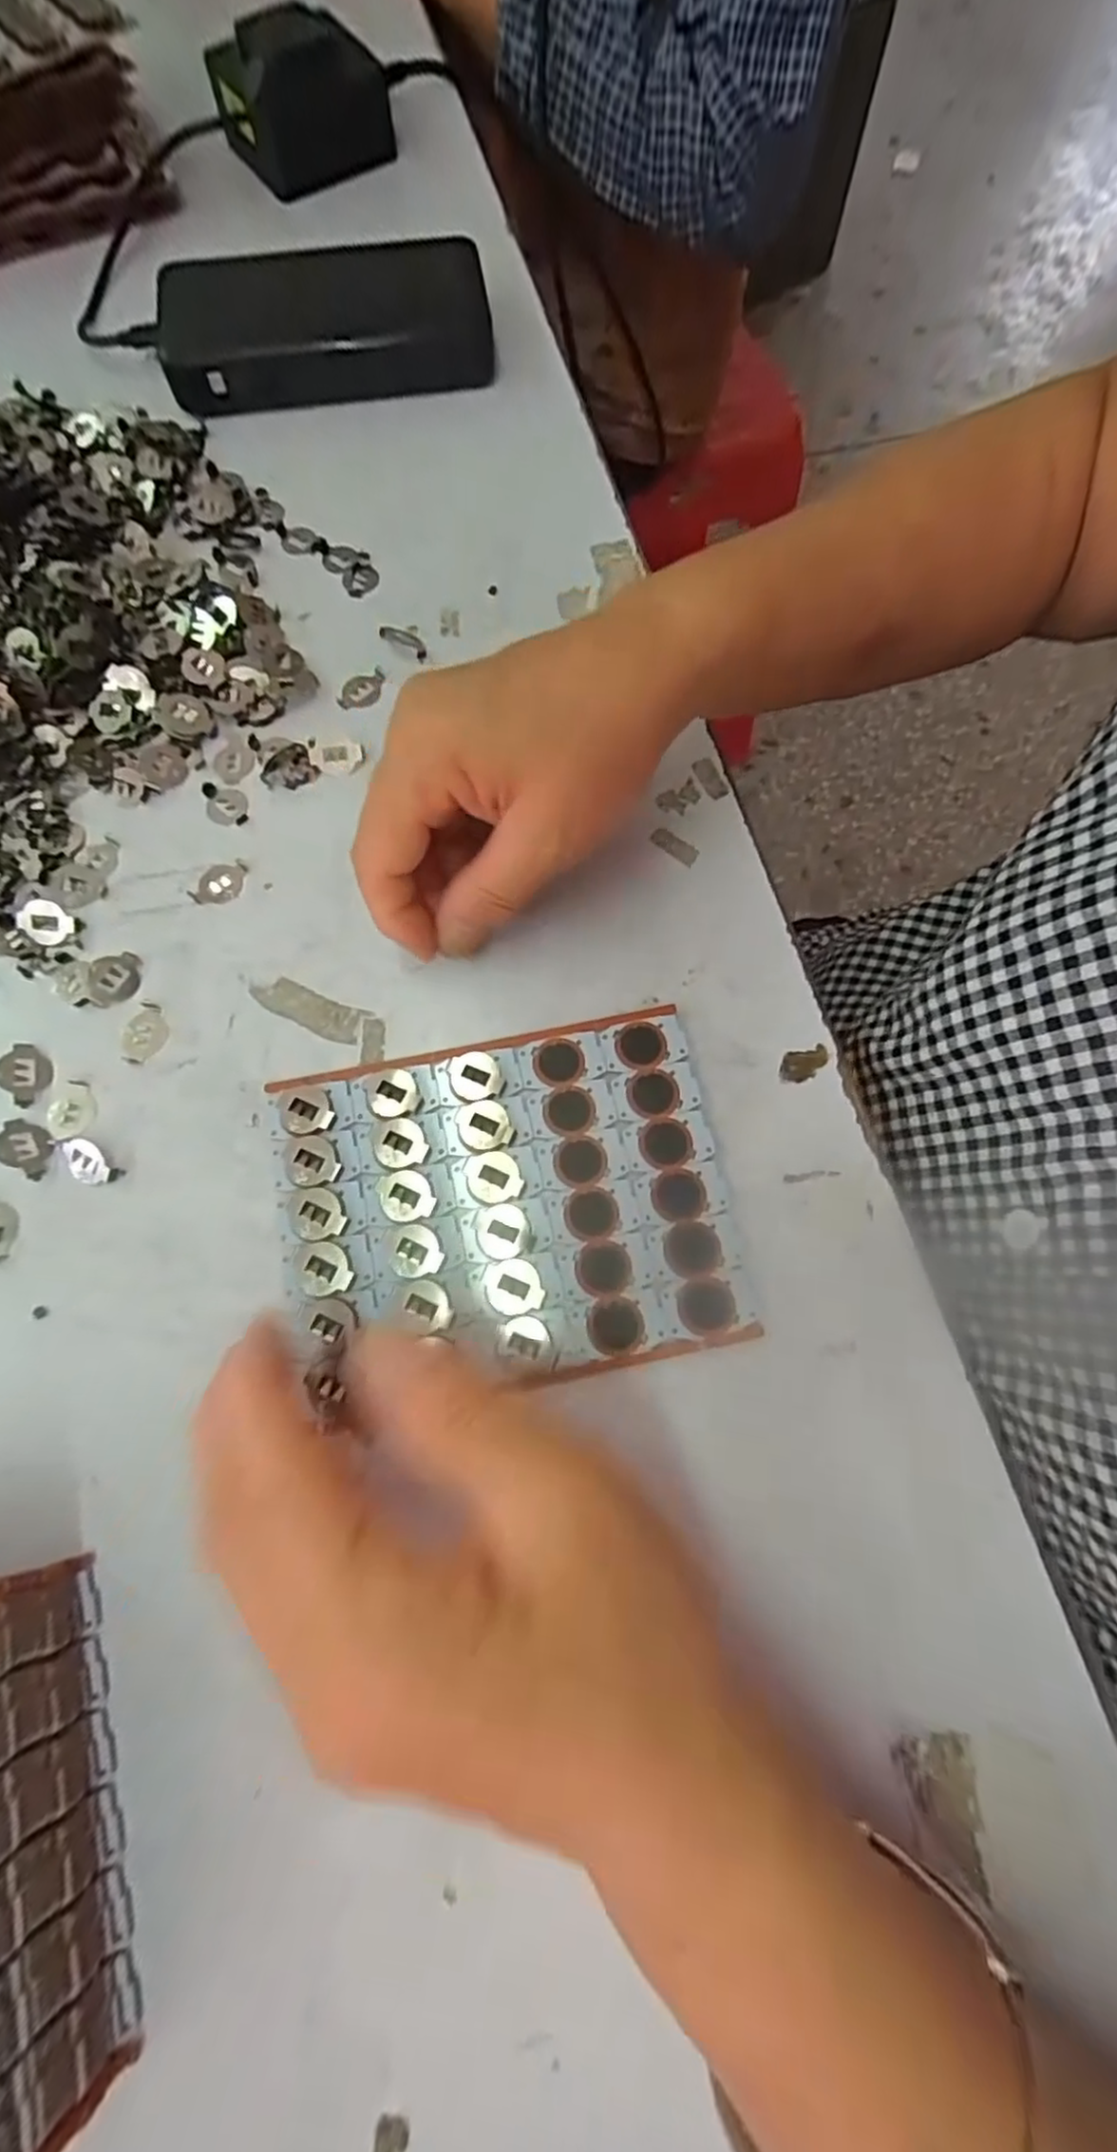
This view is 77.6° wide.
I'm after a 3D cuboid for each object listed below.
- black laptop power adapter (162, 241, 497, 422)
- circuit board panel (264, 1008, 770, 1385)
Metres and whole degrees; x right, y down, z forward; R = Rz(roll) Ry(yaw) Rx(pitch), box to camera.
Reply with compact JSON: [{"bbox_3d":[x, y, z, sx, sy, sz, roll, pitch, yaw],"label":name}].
[{"bbox_3d":[-0.111,-0.361,0.334,0.151,0.021,0.074,-7,75,-2],"label":"black laptop power adapter"},{"bbox_3d":[-0.019,0.042,0.235,0.146,0.005,0.114,-10,75,-3],"label":"circuit board panel"}]

